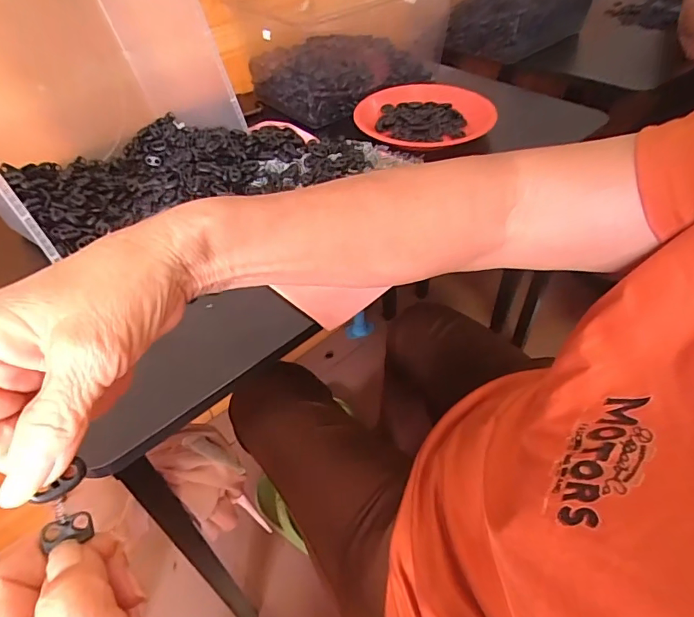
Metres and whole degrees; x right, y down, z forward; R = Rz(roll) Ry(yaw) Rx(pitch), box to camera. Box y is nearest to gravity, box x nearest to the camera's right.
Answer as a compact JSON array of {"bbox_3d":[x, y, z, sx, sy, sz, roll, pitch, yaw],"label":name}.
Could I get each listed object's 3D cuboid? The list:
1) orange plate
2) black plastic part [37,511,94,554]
[{"bbox_3d":[0.113,-0.282,0.665,0.189,0.034,0.175,-2,46,2],"label":"orange plate"},{"bbox_3d":[-0.112,0.089,0.186,0.019,0.006,0.009,-11,48,-23],"label":"black plastic part"}]

